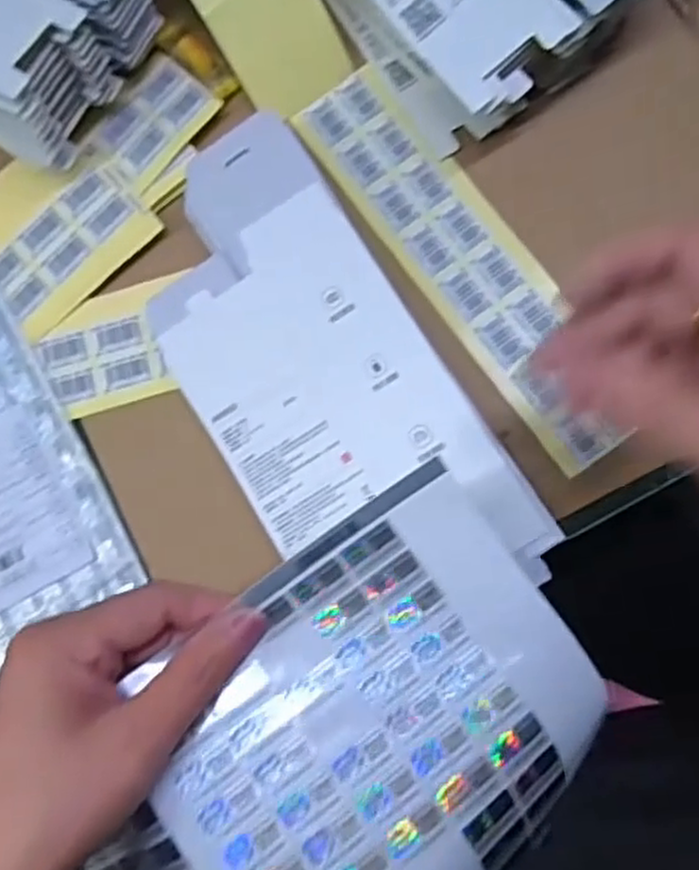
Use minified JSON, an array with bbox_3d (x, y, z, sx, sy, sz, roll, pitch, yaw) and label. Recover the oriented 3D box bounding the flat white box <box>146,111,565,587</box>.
[{"bbox_3d":[-0.019,-0.033,0.381,0.122,0.009,0.269,-33,80,5],"label":"flat white box"}]

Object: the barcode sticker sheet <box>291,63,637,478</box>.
[{"bbox_3d":[0.065,-0.099,0.407,0.057,0.010,0.256,-35,79,-4],"label":"barcode sticker sheet"}]

